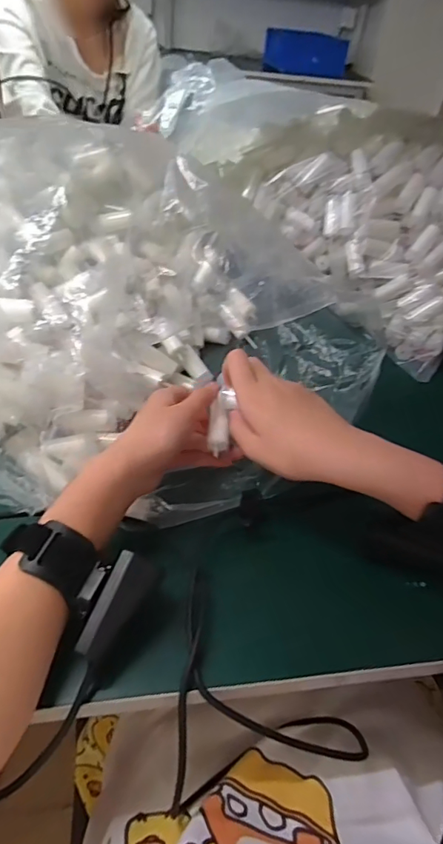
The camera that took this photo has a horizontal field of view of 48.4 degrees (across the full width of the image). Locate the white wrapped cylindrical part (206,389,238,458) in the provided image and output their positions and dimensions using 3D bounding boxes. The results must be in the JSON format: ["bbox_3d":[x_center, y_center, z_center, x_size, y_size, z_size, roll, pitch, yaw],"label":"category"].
[{"bbox_3d":[0.001,-0.002,0.434,0.017,0.052,0.022,8,-2,0],"label":"white wrapped cylindrical part"}]

